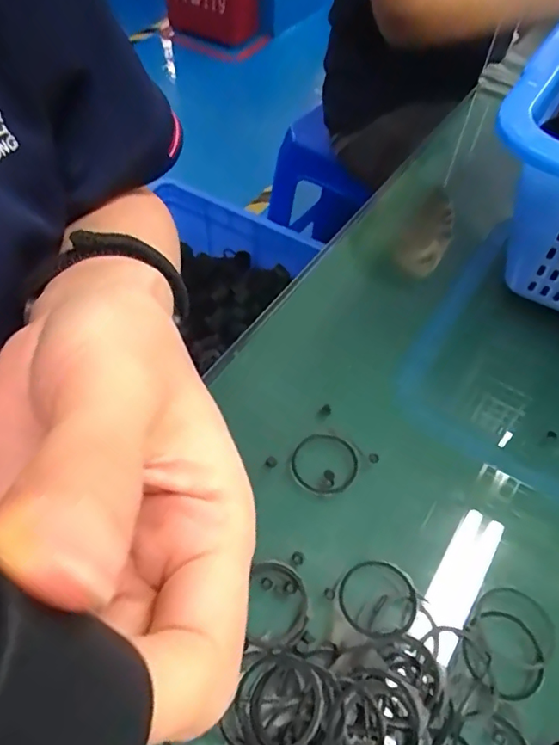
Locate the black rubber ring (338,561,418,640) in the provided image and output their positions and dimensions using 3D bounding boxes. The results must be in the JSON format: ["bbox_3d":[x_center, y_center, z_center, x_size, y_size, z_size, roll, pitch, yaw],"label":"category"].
[{"bbox_3d":[0.044,0.100,0.240,0.034,0.004,0.033,1,54,-2],"label":"black rubber ring"}]

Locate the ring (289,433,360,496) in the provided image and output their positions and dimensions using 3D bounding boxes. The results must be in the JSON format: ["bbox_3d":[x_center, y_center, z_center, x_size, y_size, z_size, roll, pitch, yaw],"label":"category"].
[{"bbox_3d":[0.023,0.048,0.284,0.034,0.006,0.034,1,54,-2],"label":"ring"}]

